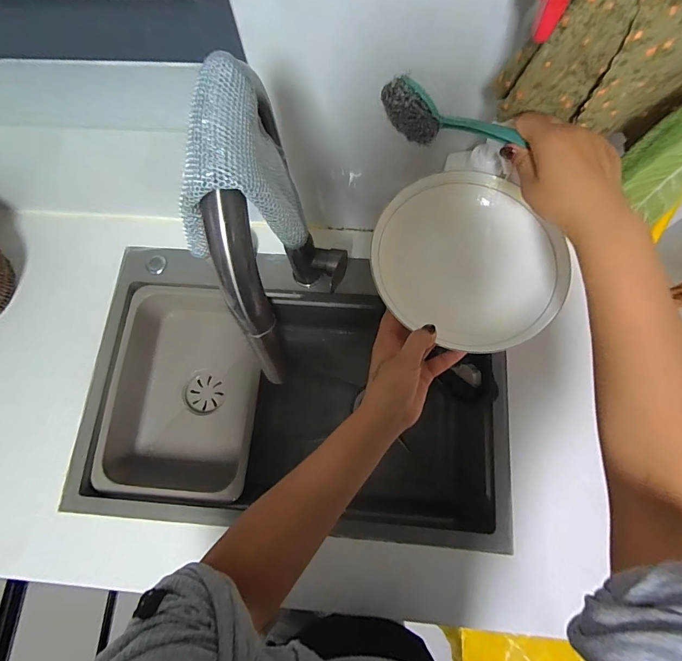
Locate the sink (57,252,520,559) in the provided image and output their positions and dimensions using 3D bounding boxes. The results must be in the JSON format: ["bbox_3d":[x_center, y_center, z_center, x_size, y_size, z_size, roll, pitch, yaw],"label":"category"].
[{"bbox_3d":[-0.073,0.126,0.746,0.674,0.269,0.431,4,75,2],"label":"sink"}]

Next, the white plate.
[{"bbox_3d":[0.138,-0.078,0.419,0.197,0.032,0.191,0,75,1],"label":"white plate"}]

